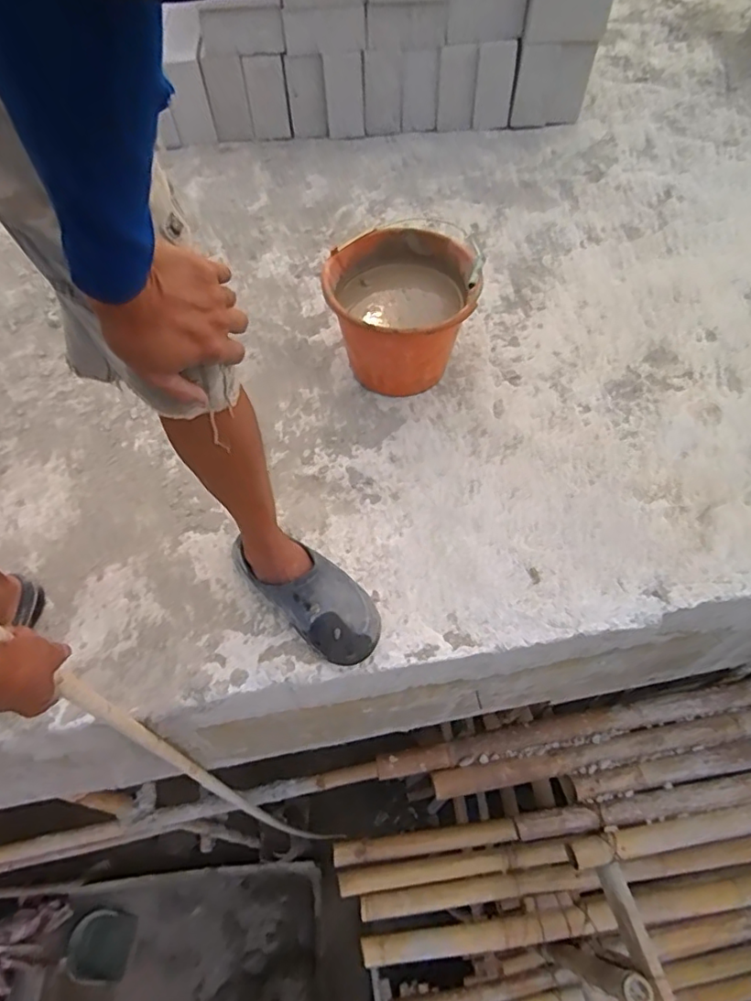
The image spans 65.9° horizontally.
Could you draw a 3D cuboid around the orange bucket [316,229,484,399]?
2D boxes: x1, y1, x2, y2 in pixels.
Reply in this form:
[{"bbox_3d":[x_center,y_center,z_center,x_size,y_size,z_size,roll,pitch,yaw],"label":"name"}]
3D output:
[{"bbox_3d":[0.044,-0.335,1.079,0.258,0.198,0.278,0,59,0],"label":"orange bucket"}]

